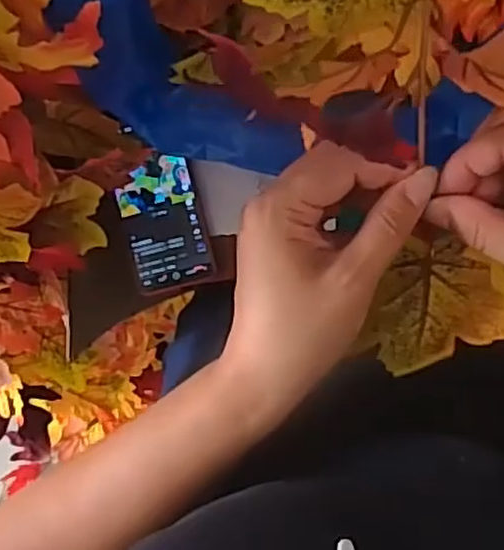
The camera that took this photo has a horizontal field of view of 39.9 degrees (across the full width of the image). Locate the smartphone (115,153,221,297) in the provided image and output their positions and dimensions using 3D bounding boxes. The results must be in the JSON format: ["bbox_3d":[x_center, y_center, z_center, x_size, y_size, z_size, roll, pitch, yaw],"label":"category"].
[{"bbox_3d":[-0.082,-0.045,0.646,0.074,0.012,0.123,-13,94,8],"label":"smartphone"}]

